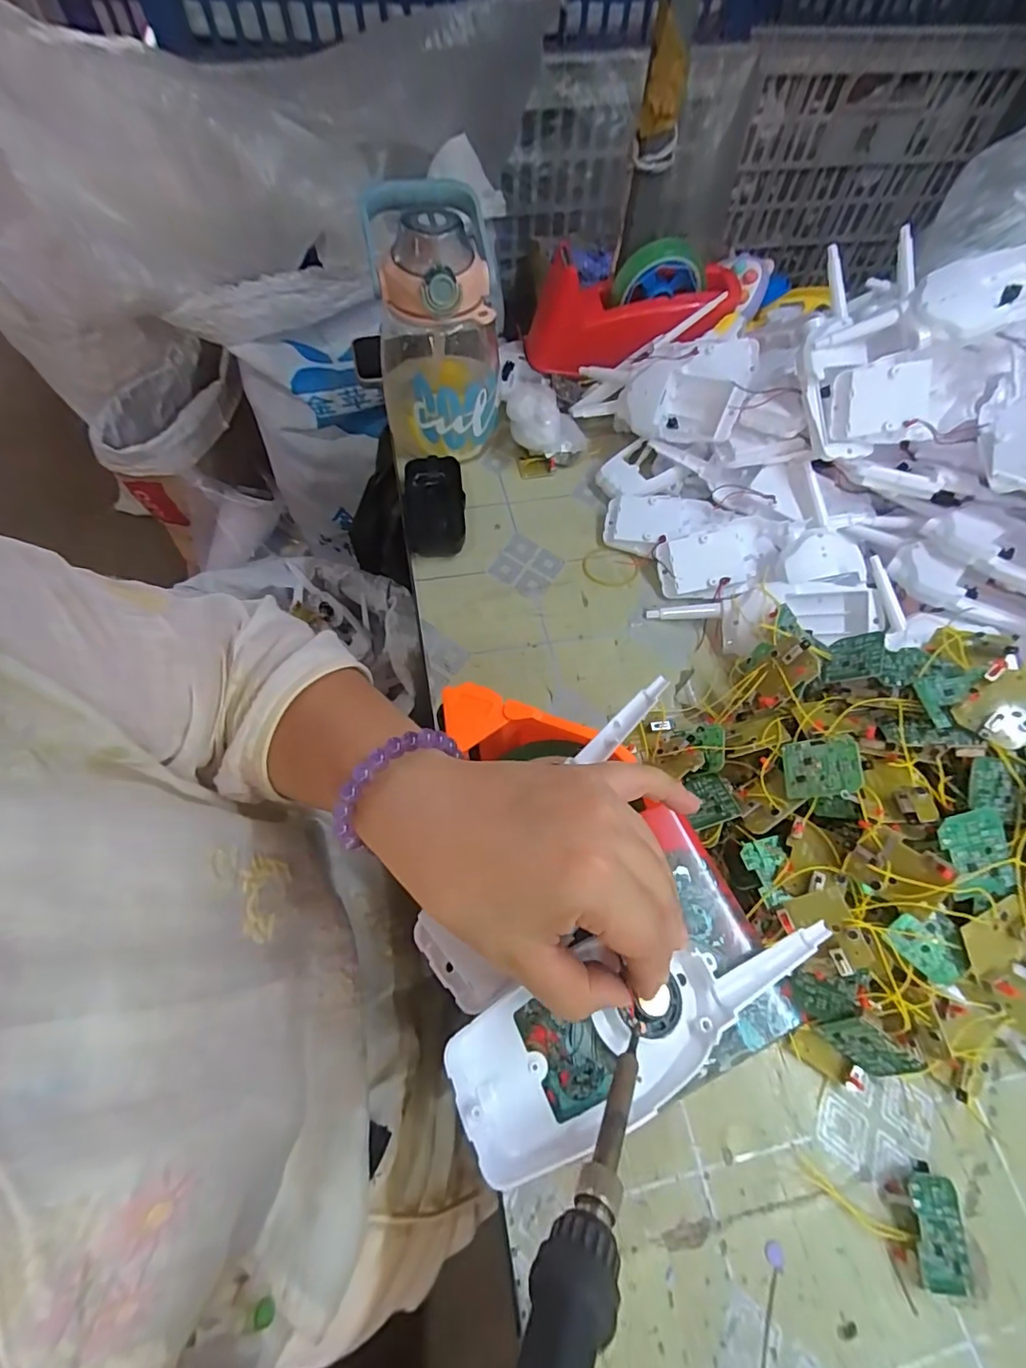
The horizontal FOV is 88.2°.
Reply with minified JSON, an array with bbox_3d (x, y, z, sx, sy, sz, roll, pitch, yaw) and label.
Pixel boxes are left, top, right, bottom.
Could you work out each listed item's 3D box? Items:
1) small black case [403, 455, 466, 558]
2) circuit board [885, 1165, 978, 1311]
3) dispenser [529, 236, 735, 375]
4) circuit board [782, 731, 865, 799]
[{"bbox_3d":[-0.072,-0.163,0.488,0.055,0.026,0.109,-3,60,-3],"label":"small black case"},{"bbox_3d":[0.206,0.267,0.256,0.032,0.013,0.050,3,60,0],"label":"circuit board"},{"bbox_3d":[0.115,-0.376,0.522,0.217,0.111,0.087,-8,59,13],"label":"dispenser"},{"bbox_3d":[0.180,0.048,0.309,0.004,0.042,0.036,26,58,-33],"label":"circuit board"}]

